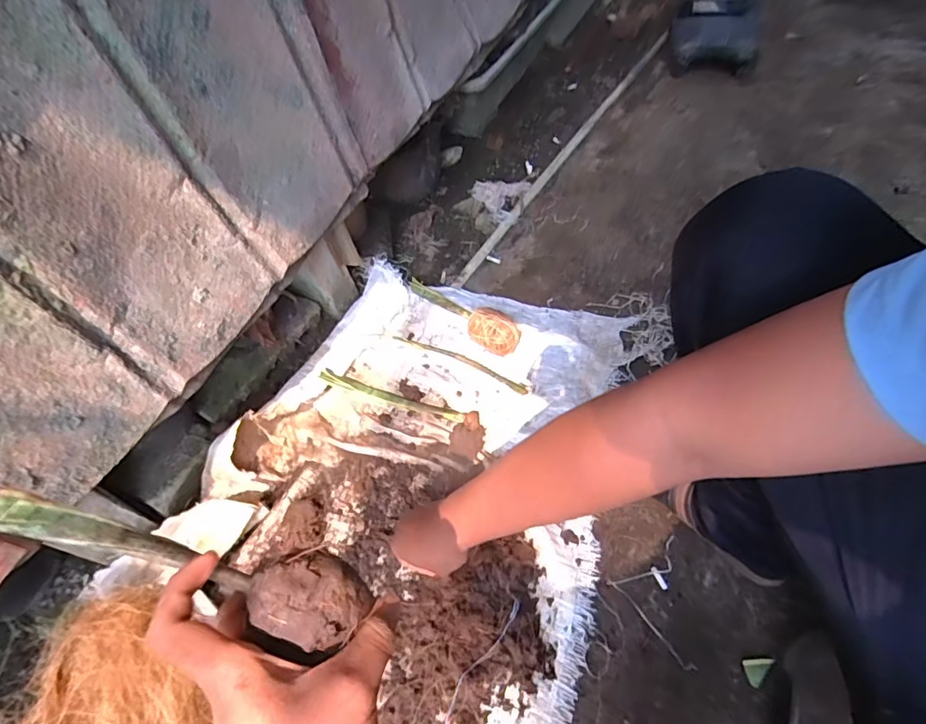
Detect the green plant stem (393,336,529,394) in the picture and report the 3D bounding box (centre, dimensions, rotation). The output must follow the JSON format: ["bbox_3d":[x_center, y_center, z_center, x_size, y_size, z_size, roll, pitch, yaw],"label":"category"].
[{"bbox_3d":[-0.002,-0.004,0.887,0.260,0.019,0.032,21,62,20],"label":"green plant stem"}]

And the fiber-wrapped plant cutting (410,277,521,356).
[{"bbox_3d":[-0.011,-0.094,0.920,0.262,0.067,0.072,28,65,23],"label":"fiber-wrapped plant cutting"}]

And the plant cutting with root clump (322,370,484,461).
[{"bbox_3d":[-0.098,0.063,0.838,0.314,0.037,0.077,24,63,21],"label":"plant cutting with root clump"}]

